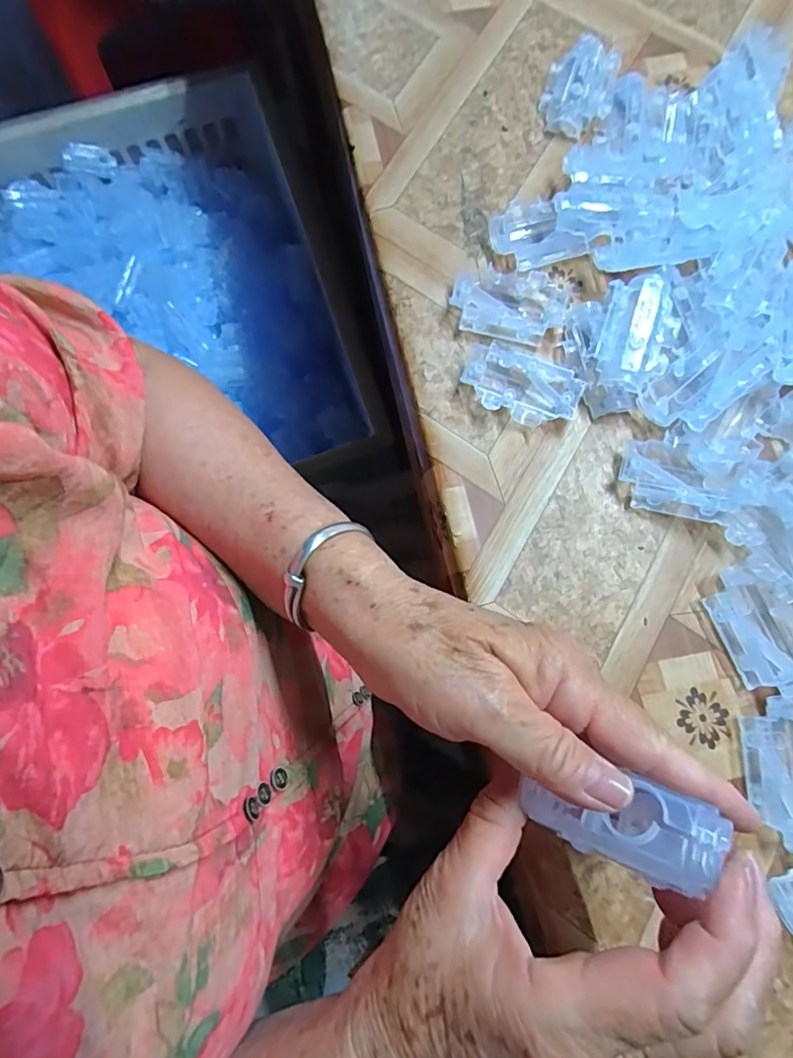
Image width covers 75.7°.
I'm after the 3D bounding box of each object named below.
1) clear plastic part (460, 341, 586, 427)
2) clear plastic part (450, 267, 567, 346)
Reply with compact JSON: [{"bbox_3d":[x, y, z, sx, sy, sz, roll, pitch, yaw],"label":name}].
[{"bbox_3d":[0.072,-0.084,0.300,0.069,0.013,0.038,27,80,6],"label":"clear plastic part"},{"bbox_3d":[0.068,-0.138,0.312,0.067,0.010,0.043,15,79,4],"label":"clear plastic part"}]

